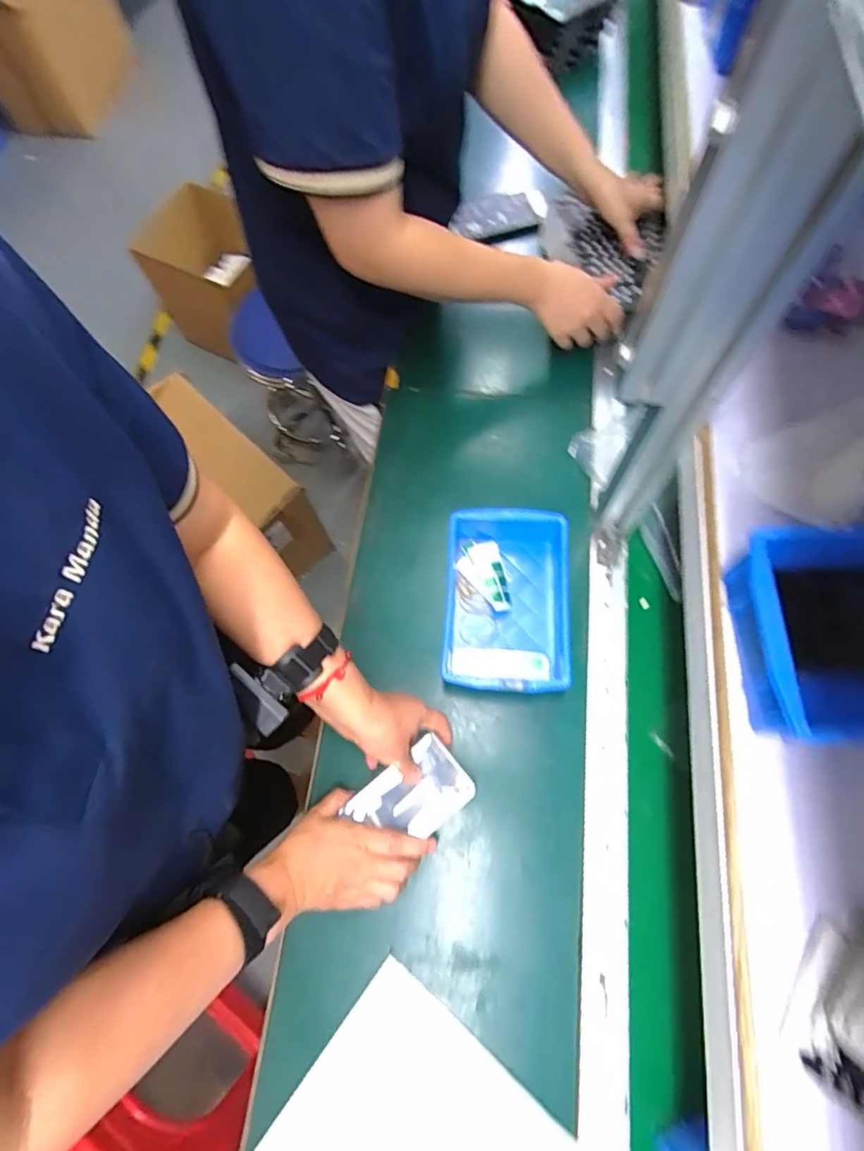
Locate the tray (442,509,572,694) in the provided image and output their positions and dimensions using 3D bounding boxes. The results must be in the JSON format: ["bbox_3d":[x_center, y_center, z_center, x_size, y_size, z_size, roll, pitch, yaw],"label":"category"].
[{"bbox_3d":[0.088,0.031,0.600,0.136,0.077,0.206,3,70,3],"label":"tray"}]

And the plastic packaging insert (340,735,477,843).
[{"bbox_3d":[-0.020,0.230,0.528,0.113,0.027,0.076,-39,73,-11],"label":"plastic packaging insert"}]

